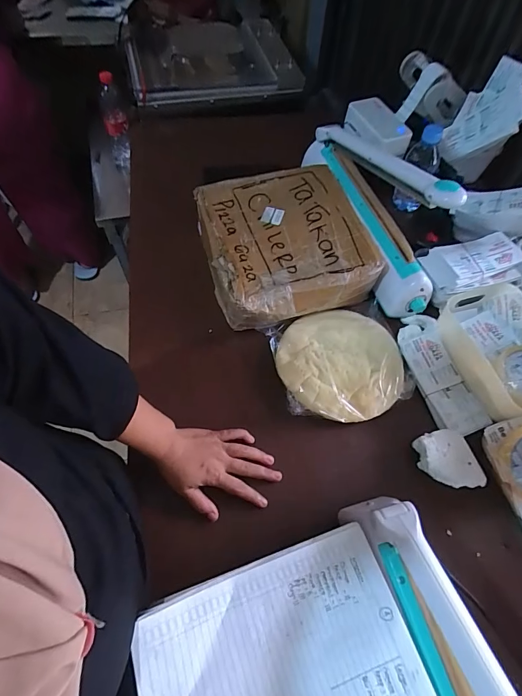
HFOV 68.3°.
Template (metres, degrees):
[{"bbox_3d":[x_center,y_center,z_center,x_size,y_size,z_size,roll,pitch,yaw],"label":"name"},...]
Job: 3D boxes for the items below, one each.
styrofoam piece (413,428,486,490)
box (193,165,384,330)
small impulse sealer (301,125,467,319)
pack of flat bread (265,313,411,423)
[{"bbox_3d":[0.254,0.151,0.519,0.067,0.031,0.078,-12,61,-9],"label":"styrofoam piece"},{"bbox_3d":[0.037,-0.176,0.650,0.252,0.081,0.257,-13,61,-10],"label":"box"},{"bbox_3d":[0.185,-0.265,0.642,0.063,0.208,0.386,-14,61,-10],"label":"small impulse sealer"},{"bbox_3d":[0.122,0.022,0.595,0.196,0.024,0.181,-10,60,-8],"label":"pack of flat bread"}]

